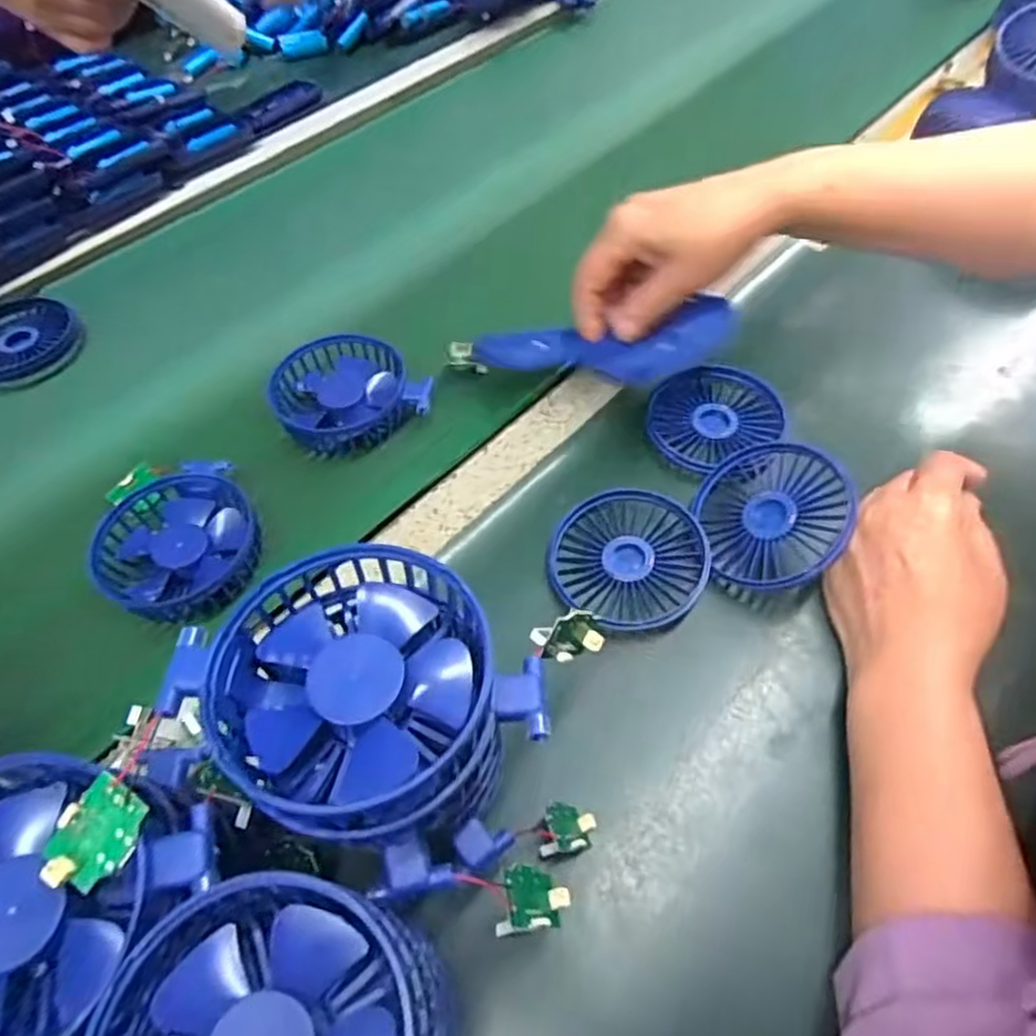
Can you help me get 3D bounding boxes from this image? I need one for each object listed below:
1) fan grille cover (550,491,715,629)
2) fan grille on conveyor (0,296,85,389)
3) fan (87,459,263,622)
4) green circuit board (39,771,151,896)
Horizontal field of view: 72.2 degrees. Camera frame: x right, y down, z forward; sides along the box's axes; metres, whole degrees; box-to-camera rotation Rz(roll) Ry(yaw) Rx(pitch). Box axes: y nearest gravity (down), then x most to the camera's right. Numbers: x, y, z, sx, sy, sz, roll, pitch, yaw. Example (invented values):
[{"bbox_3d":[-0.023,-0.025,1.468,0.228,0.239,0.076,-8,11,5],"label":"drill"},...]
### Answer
[{"bbox_3d":[0.064,0.024,0.414,0.088,0.018,0.085,29,62,22],"label":"fan grille cover"},{"bbox_3d":[-0.383,-0.137,0.546,0.087,0.012,0.100,-27,57,-15],"label":"fan grille on conveyor"},{"bbox_3d":[-0.201,0.013,0.428,0.089,0.036,0.102,-9,55,-2],"label":"fan"},{"bbox_3d":[-0.128,0.096,0.216,0.023,0.005,0.031,25,78,2],"label":"green circuit board"}]

